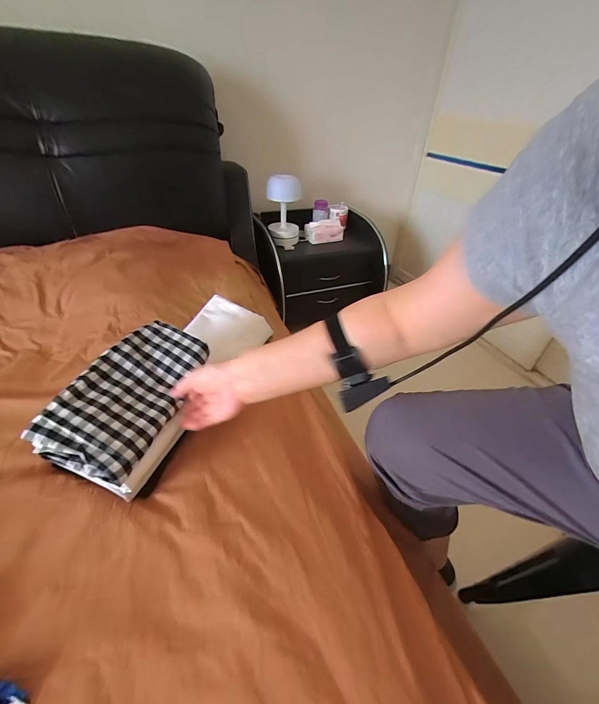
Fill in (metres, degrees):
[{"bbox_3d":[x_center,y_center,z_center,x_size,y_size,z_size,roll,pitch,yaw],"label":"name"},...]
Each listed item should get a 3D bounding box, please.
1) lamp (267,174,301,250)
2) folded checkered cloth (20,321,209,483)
[{"bbox_3d":[-0.064,-0.592,1.340,0.130,0.271,0.145,4,38,2],"label":"lamp"},{"bbox_3d":[-0.250,0.054,0.480,0.137,0.028,0.245,27,48,-1],"label":"folded checkered cloth"}]

